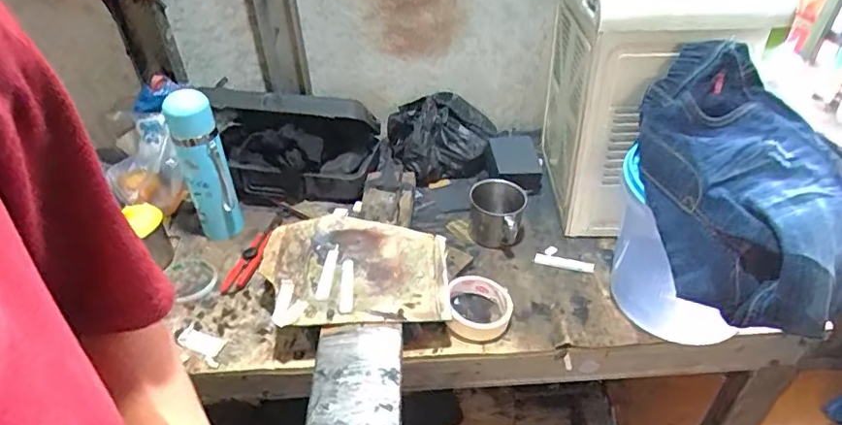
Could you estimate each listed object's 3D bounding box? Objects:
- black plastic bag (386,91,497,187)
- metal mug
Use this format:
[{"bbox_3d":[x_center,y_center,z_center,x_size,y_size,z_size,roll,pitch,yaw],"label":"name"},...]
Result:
[{"bbox_3d":[0.042,-0.136,0.974,0.188,0.119,0.144,-12,38,-12],"label":"black plastic bag"},{"bbox_3d":[0.115,0.009,0.831,0.086,0.086,0.090,5,38,9],"label":"metal mug"}]

